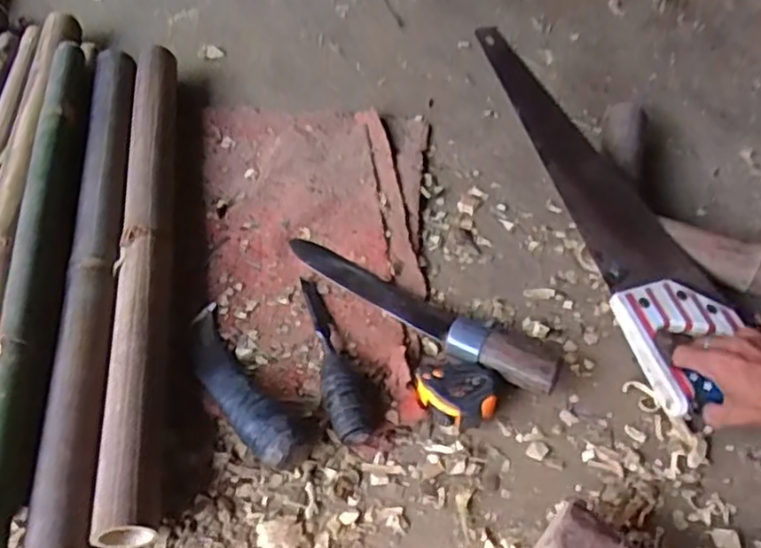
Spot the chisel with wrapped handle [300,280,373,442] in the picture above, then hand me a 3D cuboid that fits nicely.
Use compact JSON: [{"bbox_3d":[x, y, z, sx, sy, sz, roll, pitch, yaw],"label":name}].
[{"bbox_3d":[-0.050,0.076,0.662,0.038,0.035,0.202,-15,53,-12],"label":"chisel with wrapped handle"}]

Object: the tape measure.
[{"bbox_3d":[0.073,0.110,0.640,0.077,0.035,0.065,36,59,24],"label":"tape measure"}]

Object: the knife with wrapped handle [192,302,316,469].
[{"bbox_3d":[-0.135,0.100,0.641,0.058,0.043,0.209,-33,59,-24],"label":"knife with wrapped handle"}]

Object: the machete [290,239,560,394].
[{"bbox_3d":[0.034,0.025,0.699,0.329,0.042,0.055,30,57,20],"label":"machete"}]

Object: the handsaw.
[{"bbox_3d":[0.226,-0.087,0.708,0.107,0.035,0.467,-16,63,-12],"label":"handsaw"}]

